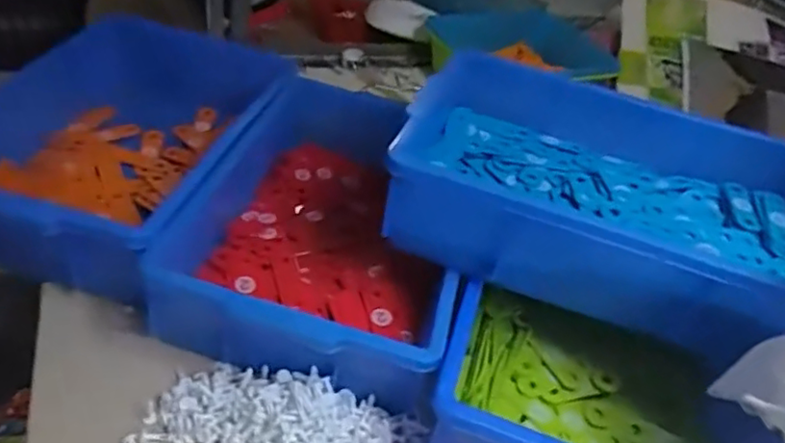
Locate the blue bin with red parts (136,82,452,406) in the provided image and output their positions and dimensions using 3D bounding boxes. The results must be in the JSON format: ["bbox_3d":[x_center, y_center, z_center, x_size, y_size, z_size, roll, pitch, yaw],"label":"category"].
[{"bbox_3d":[-0.055,-0.010,0.623,0.242,0.106,0.373,14,38,2],"label":"blue bin with red parts"}]

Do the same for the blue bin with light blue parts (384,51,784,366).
[{"bbox_3d":[0.193,-0.028,0.572,0.373,0.089,0.250,18,40,7],"label":"blue bin with light blue parts"}]

